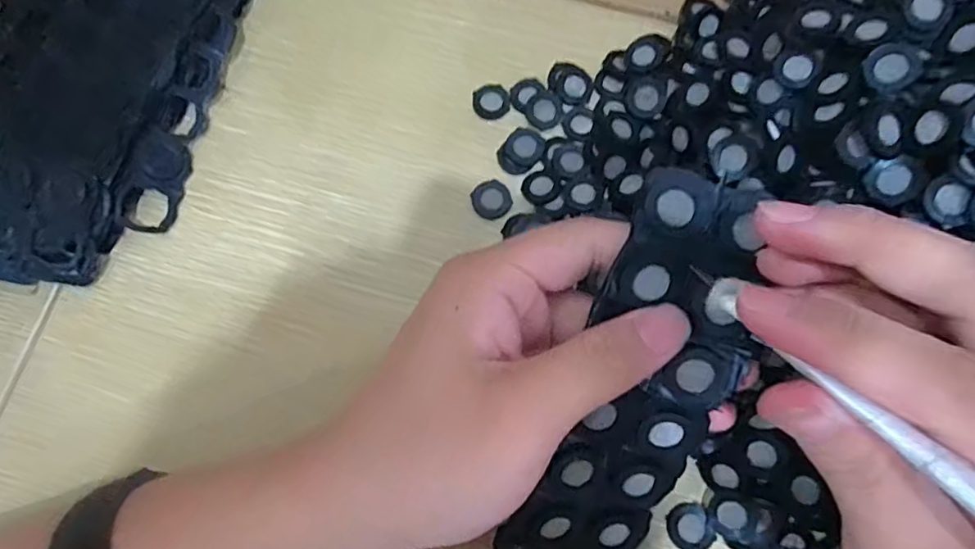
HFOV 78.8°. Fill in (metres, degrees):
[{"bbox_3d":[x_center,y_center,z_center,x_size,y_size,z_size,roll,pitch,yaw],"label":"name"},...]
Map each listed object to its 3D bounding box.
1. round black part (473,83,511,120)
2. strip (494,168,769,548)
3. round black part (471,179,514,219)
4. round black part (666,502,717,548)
[{"bbox_3d":[0.002,-0.086,0.293,0.018,0.004,0.019,0,75,1],"label":"round black part"},{"bbox_3d":[0.031,0.101,0.205,0.058,0.031,0.268,19,99,6],"label":"strip"},{"bbox_3d":[0.002,-0.036,0.278,0.018,0.004,0.018,0,75,1],"label":"round black part"},{"bbox_3d":[0.082,0.102,0.239,0.017,0.004,0.018,0,75,1],"label":"round black part"}]

